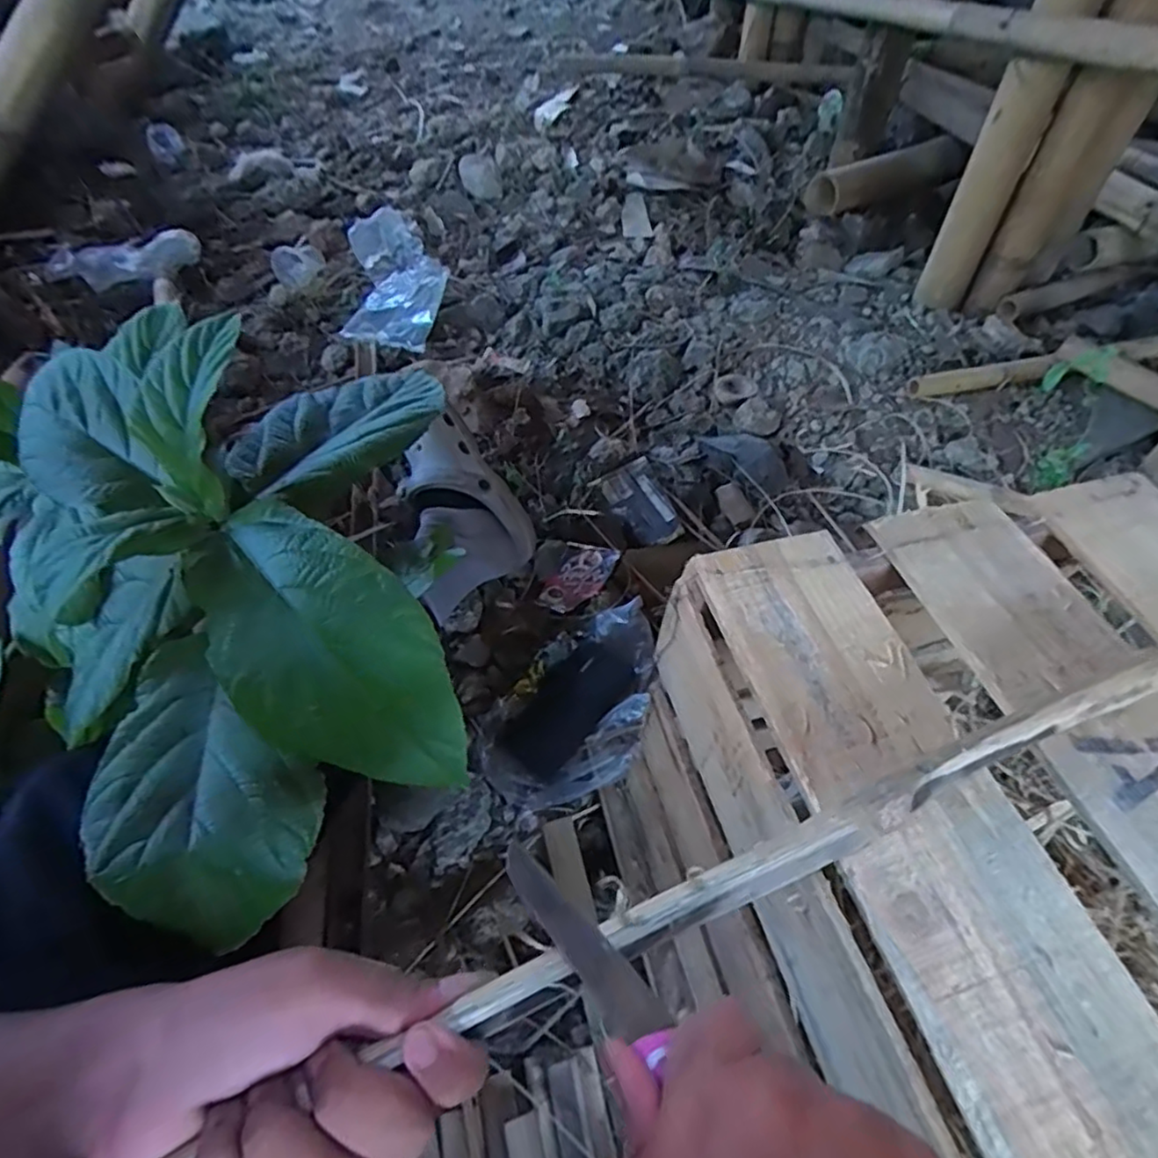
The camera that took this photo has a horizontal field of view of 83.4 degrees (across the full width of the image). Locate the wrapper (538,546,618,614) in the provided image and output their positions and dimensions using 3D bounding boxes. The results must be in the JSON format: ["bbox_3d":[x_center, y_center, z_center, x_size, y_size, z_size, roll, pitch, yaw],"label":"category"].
[{"bbox_3d":[-0.001,-0.002,0.849,0.071,0.010,0.107,34,79,32],"label":"wrapper"}]

